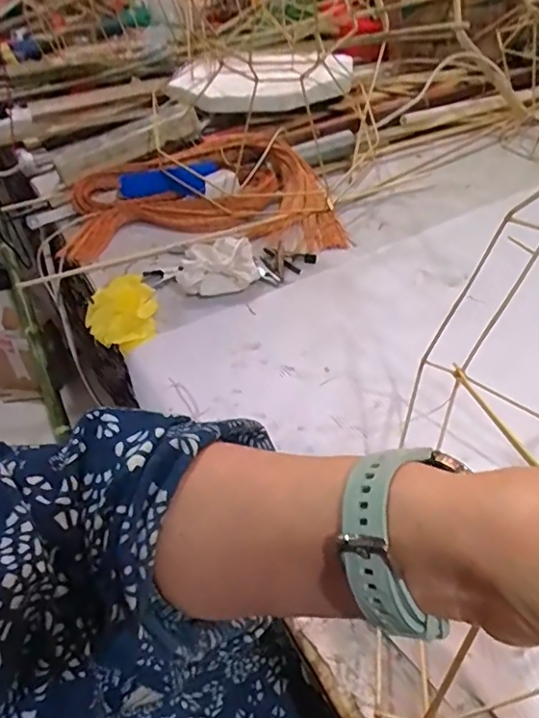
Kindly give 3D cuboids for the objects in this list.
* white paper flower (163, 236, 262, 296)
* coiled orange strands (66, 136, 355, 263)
[{"bbox_3d":[-0.066,-0.114,0.676,0.101,0.047,0.074,-11,43,-6],"label":"white paper flower"},{"bbox_3d":[-0.100,-0.225,0.792,0.366,0.062,0.242,-10,43,-4],"label":"coiled orange strands"}]

